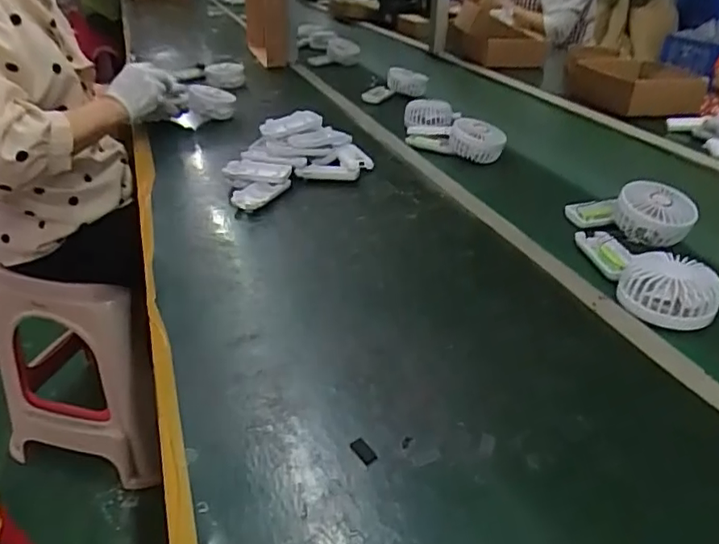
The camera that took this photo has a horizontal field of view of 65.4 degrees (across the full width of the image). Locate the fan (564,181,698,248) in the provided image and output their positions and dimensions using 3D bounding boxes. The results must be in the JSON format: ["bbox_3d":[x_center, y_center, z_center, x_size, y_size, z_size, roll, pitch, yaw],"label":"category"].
[{"bbox_3d":[0.339,-0.070,0.703,0.080,0.072,0.134,-24,38,-31],"label":"fan"}]

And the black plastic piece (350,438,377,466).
[{"bbox_3d":[0.003,0.132,0.414,0.012,0.004,0.023,-19,36,-26],"label":"black plastic piece"}]

